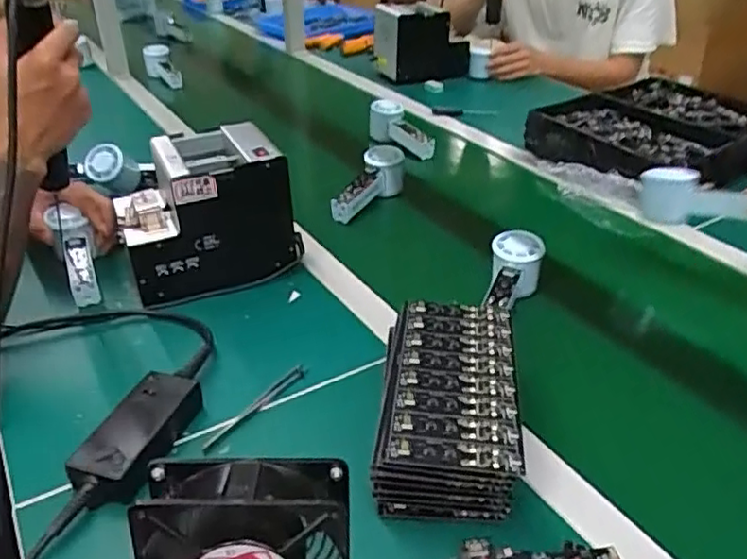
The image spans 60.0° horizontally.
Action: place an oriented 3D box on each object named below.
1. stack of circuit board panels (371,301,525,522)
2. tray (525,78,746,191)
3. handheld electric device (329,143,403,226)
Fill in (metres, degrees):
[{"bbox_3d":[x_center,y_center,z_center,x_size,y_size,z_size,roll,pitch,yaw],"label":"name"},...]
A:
[{"bbox_3d":[0.062,0.104,0.540,0.105,0.069,0.186,3,34,5],"label":"stack of circuit board panels"},{"bbox_3d":[0.479,-0.249,1.065,0.422,0.068,0.323,-29,43,-36],"label":"tray"},{"bbox_3d":[-0.011,-0.128,0.922,0.046,0.072,0.144,23,54,31],"label":"handheld electric device"}]

